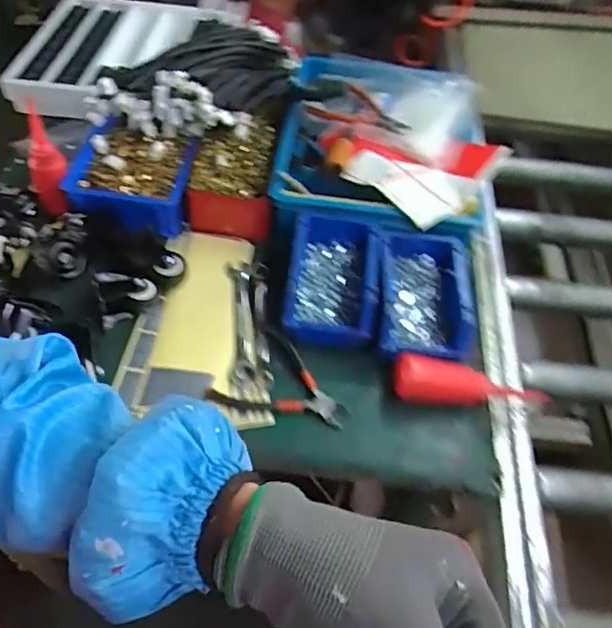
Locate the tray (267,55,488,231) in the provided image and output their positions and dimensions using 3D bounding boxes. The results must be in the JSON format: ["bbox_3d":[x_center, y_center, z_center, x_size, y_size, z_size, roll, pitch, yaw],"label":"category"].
[{"bbox_3d":[0.114,-0.256,0.855,0.287,0.064,0.371,9,50,2],"label":"tray"}]

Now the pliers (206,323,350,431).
[{"bbox_3d":[-0.020,0.080,0.639,0.136,0.022,0.103,28,53,17],"label":"pliers"}]

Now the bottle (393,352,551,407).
[{"bbox_3d":[0.178,0.078,0.660,0.159,0.044,0.044,6,50,-1],"label":"bottle"}]

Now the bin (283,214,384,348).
[{"bbox_3d":[0.032,-0.044,0.711,0.108,0.064,0.159,9,50,2],"label":"bin"}]

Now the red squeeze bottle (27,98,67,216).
[{"bbox_3d":[-0.329,-0.192,0.737,0.044,0.137,0.042,-16,54,-19],"label":"red squeeze bottle"}]

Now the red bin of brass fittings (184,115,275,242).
[{"bbox_3d":[-0.102,-0.202,0.830,0.112,0.072,0.202,3,50,-4],"label":"red bin of brass fittings"}]

